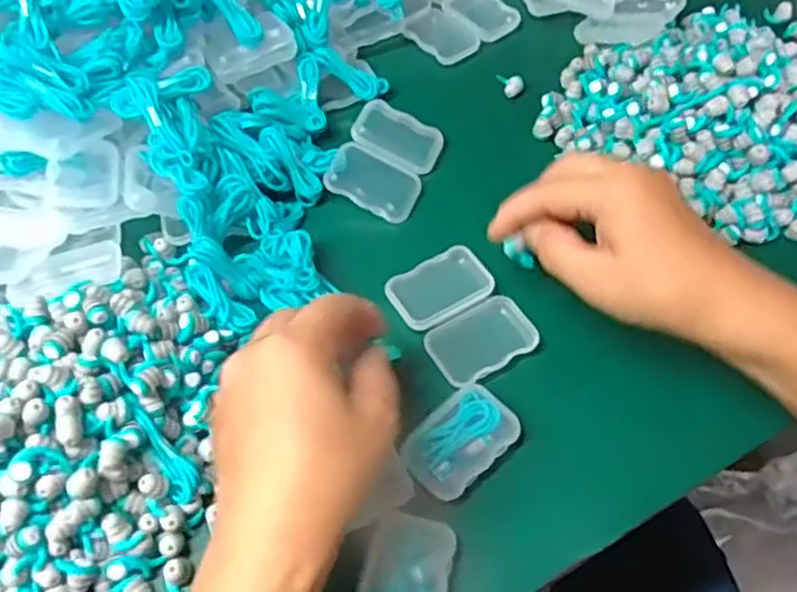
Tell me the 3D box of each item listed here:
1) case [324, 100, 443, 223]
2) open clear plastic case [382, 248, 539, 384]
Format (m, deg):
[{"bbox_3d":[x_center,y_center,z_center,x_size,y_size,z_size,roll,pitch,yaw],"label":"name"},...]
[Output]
[{"bbox_3d":[-0.007,-0.085,0.453,0.055,0.011,0.076,24,62,-2],"label":"case"},{"bbox_3d":[0.034,0.009,0.393,0.056,0.009,0.074,-29,61,-17],"label":"open clear plastic case"}]

